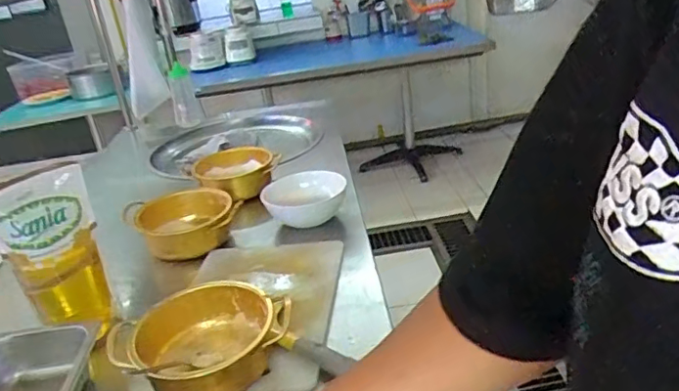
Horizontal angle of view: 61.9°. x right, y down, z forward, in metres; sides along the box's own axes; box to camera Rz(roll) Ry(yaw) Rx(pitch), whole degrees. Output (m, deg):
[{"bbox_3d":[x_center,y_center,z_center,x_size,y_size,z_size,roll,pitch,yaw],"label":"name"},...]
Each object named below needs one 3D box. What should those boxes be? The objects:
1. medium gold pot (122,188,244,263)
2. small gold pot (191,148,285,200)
[{"bbox_3d":[-0.267,0.048,1.003,0.163,0.076,0.150,-8,25,4],"label":"medium gold pot"},{"bbox_3d":[-0.212,-0.044,1.189,0.172,0.067,0.186,-8,25,4],"label":"small gold pot"}]

